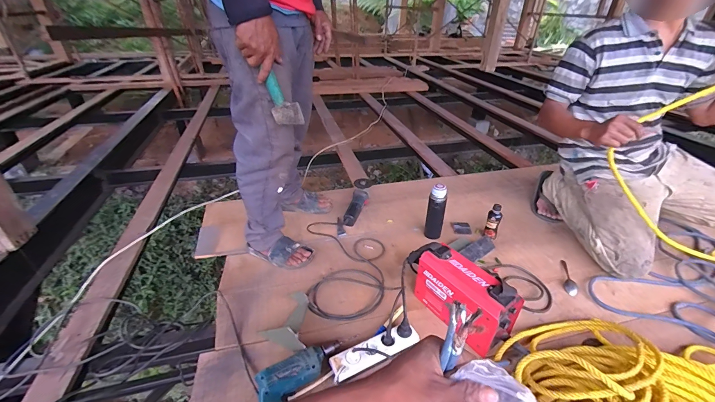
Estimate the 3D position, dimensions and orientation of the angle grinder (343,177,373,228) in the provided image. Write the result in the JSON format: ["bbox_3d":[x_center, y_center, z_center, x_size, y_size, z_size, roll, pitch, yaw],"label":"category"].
[{"bbox_3d":[-0.001,0.006,1.403,0.078,0.090,0.274,8,33,11],"label":"angle grinder"}]

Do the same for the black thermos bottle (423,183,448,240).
[{"bbox_3d":[0.297,0.043,1.216,0.064,0.211,0.056,10,33,16],"label":"black thermos bottle"}]

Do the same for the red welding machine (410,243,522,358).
[{"bbox_3d":[0.281,0.256,0.927,0.098,0.177,0.319,-21,38,-30],"label":"red welding machine"}]

